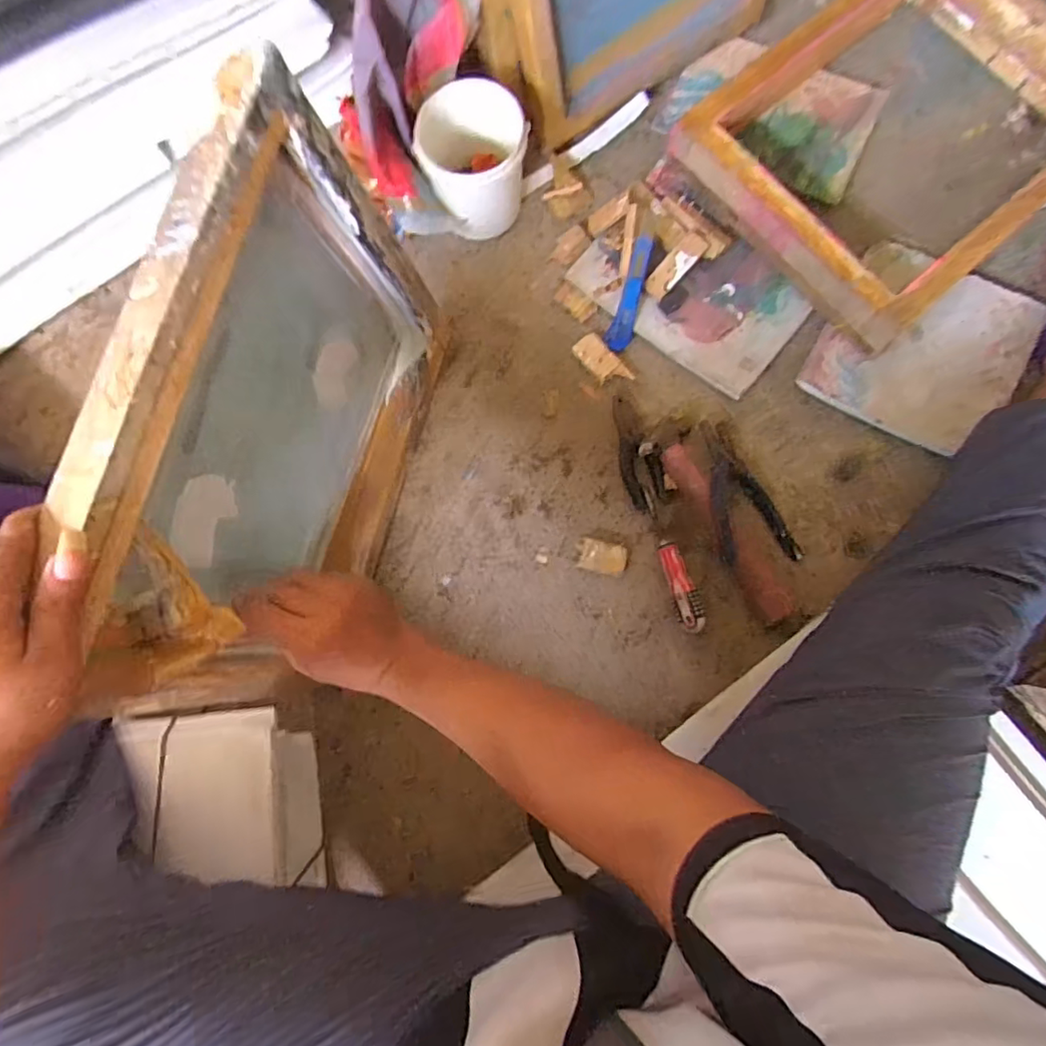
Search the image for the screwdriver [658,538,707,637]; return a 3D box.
[{"bbox_3d":[0.185,0.073,0.675,0.027,0.020,0.112,-15,72,-4],"label":"screwdriver"}]

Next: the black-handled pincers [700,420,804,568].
[{"bbox_3d":[0.256,-0.030,0.710,0.083,0.025,0.192,-26,82,-3],"label":"black-handled pincers"}]

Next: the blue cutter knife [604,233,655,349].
[{"bbox_3d":[0.136,-0.289,0.727,0.031,0.015,0.138,14,104,-1],"label":"blue cutter knife"}]

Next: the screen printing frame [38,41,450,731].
[{"bbox_3d":[-0.209,-0.072,0.526,0.057,0.349,0.439,13,81,13],"label":"screen printing frame"}]

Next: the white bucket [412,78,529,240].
[{"bbox_3d":[-0.061,-0.429,0.700,0.119,0.142,0.114,0,81,1],"label":"white bucket"}]

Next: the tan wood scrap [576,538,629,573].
[{"bbox_3d":[0.096,0.041,0.701,0.059,0.016,0.036,11,84,-1],"label":"tan wood scrap"}]

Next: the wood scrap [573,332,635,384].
[{"bbox_3d":[0.102,-0.207,0.736,0.037,0.012,0.080,-42,83,-5],"label":"wood scrap"}]

